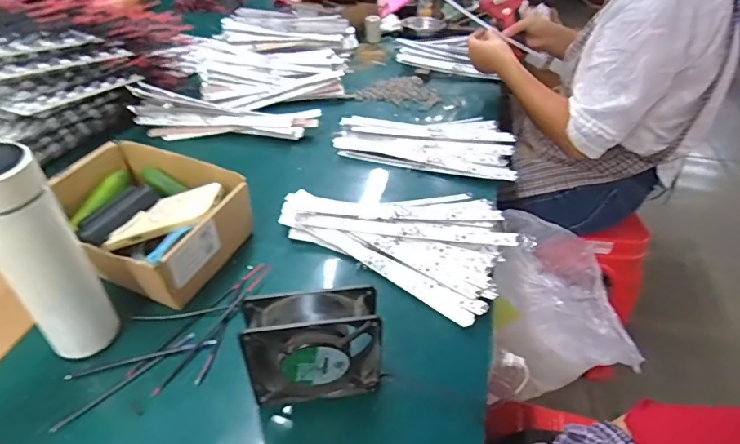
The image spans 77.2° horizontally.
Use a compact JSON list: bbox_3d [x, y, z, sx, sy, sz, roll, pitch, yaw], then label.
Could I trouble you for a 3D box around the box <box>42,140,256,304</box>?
[{"bbox_3d":[-0.284,-0.008,0.593,0.226,0.079,0.179,20,43,22],"label":"box"}]

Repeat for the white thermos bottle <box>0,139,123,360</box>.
[{"bbox_3d":[-0.301,0.038,0.431,0.059,0.223,0.066,32,47,32],"label":"white thermos bottle"}]

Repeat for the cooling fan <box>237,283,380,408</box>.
[{"bbox_3d":[-0.053,0.117,0.434,0.121,0.113,0.044,-4,40,-7],"label":"cooling fan"}]

